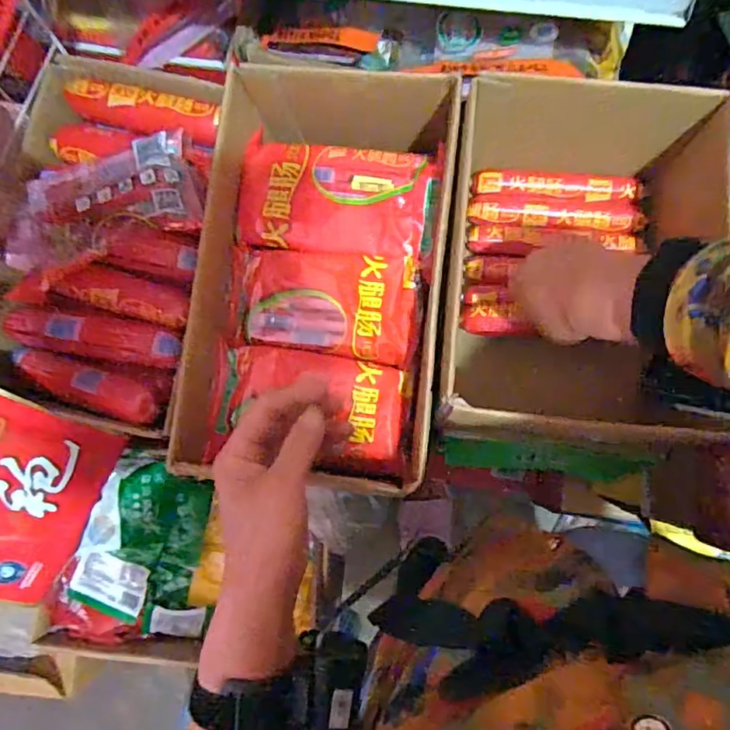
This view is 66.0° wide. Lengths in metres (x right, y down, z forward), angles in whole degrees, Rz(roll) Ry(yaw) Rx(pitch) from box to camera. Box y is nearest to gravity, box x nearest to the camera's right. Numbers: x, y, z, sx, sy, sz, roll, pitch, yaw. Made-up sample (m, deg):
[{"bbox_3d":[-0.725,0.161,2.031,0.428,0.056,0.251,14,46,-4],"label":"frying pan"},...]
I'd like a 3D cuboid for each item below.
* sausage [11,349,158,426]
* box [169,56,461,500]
[{"bbox_3d":[-0.278,0.020,0.552,0.164,0.032,0.038,19,84,6],"label":"sausage"},{"bbox_3d":[-0.033,-0.097,0.508,0.201,0.114,0.373,6,83,5],"label":"box"}]

